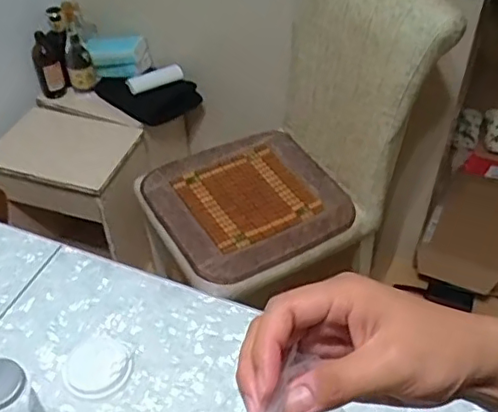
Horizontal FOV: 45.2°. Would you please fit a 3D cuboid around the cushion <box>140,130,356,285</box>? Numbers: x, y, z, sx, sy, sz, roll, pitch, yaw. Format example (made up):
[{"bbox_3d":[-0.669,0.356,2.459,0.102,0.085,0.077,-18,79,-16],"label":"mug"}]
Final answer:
[{"bbox_3d":[-0.005,-0.019,1.417,0.410,0.050,0.399,-27,50,-25],"label":"cushion"}]

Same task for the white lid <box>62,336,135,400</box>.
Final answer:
[{"bbox_3d":[-0.196,0.207,0.774,0.089,0.012,0.086,0,45,0],"label":"white lid"}]

